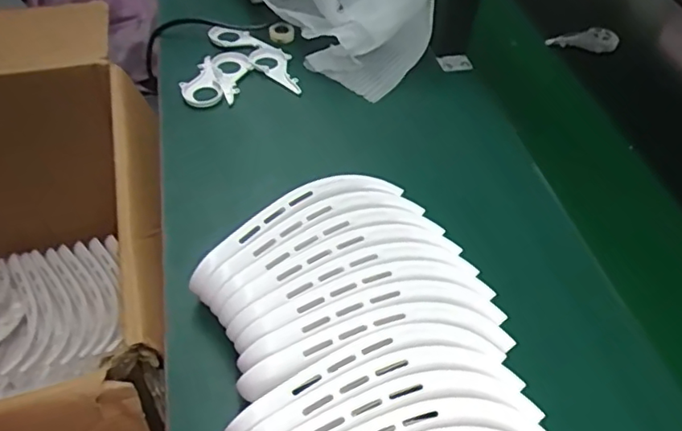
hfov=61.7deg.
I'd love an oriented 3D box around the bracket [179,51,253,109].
[{"bbox_3d":[-0.147,-0.168,0.698,0.058,0.020,0.104,16,50,9],"label":"bracket"}]

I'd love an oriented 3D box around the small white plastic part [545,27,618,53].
[{"bbox_3d":[0.338,-0.245,0.795,0.101,0.025,0.025,2,49,-3],"label":"small white plastic part"}]

